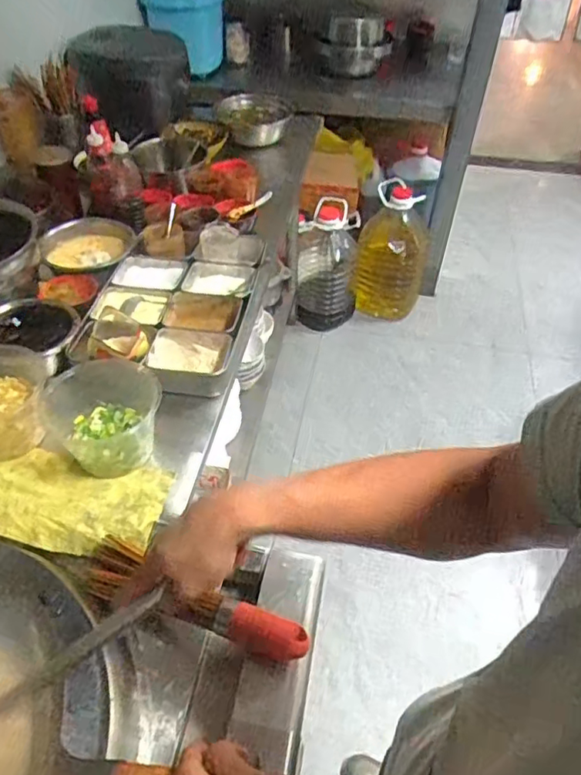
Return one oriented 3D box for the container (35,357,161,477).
[{"bbox_3d":[-0.287,0.044,0.895,0.180,0.090,0.156,-2,46,-3],"label":"container"}]

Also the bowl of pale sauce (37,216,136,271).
[{"bbox_3d":[-0.433,-0.299,1.259,0.198,0.056,0.168,-14,48,-14],"label":"bowl of pale sauce"}]

